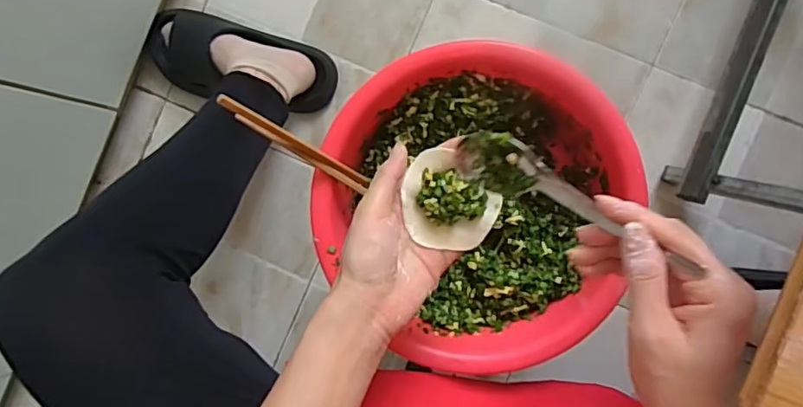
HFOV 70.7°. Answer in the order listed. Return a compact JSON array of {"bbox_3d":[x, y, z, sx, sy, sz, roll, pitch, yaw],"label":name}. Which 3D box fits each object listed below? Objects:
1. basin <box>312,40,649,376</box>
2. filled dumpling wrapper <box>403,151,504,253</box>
[{"bbox_3d":[0.067,0.004,0.518,0.266,0.095,0.274,0,92,8],"label":"basin"},{"bbox_3d":[0.033,0.000,0.409,0.070,0.013,0.061,37,96,5],"label":"filled dumpling wrapper"}]

